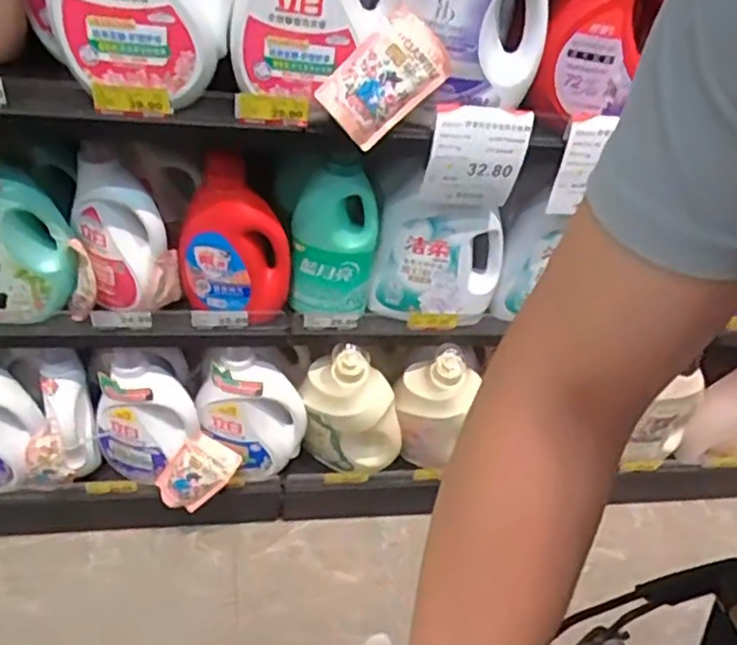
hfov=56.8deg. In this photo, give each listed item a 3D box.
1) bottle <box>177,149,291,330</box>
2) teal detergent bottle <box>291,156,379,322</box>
[{"bbox_3d":[-0.214,-0.137,1.087,0.172,0.267,0.096,10,44,3],"label":"bottle"},{"bbox_3d":[-0.060,-0.131,1.117,0.143,0.278,0.072,9,44,1],"label":"teal detergent bottle"}]

